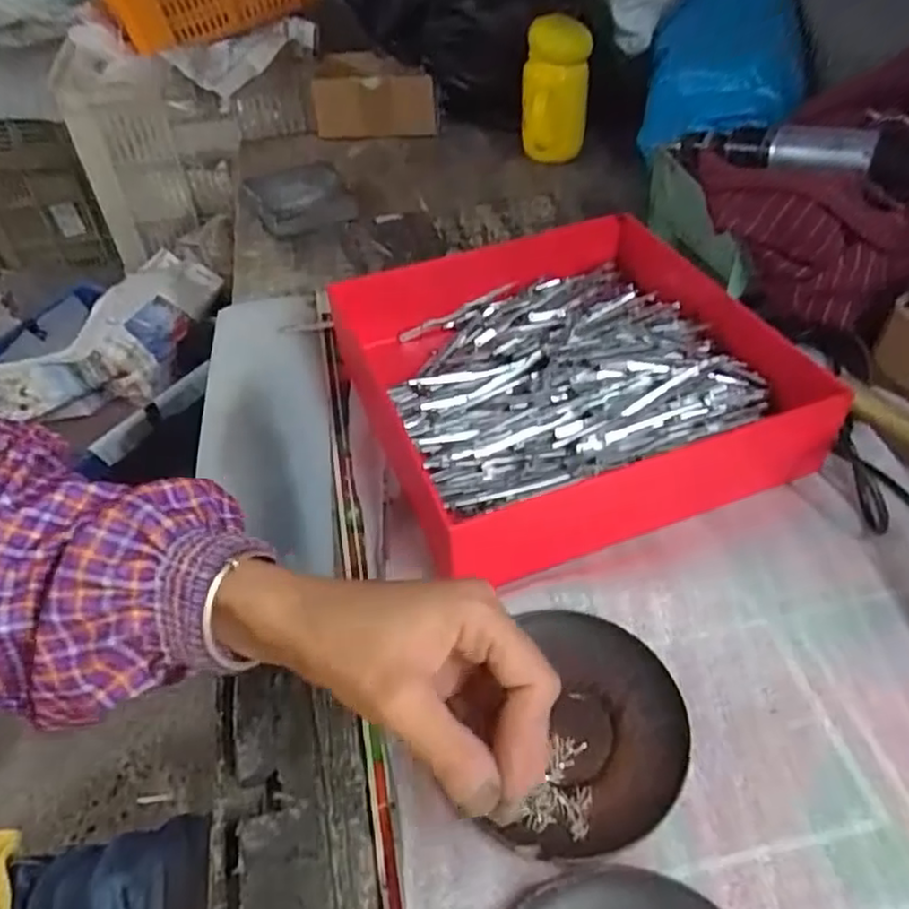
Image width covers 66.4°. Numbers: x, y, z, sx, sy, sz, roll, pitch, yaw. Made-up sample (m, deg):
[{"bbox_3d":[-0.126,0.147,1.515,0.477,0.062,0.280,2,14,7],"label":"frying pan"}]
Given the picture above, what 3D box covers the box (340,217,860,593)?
[{"bbox_3d":[0.080,-0.060,0.495,0.279,0.061,0.271,-14,46,-13],"label":"box"}]

